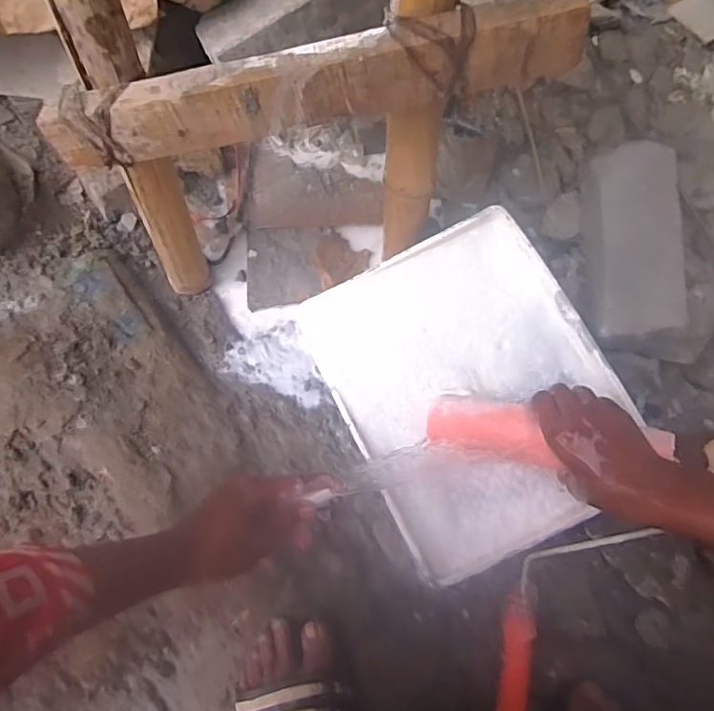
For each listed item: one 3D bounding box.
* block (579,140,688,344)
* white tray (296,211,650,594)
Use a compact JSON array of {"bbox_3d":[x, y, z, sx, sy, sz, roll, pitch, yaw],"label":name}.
[{"bbox_3d":[0.323,-0.127,0.655,0.099,0.081,0.245,5,77,3],"label":"block"},{"bbox_3d":[0.130,0.033,0.619,0.284,0.032,0.353,-27,77,-4],"label":"white tray"}]

